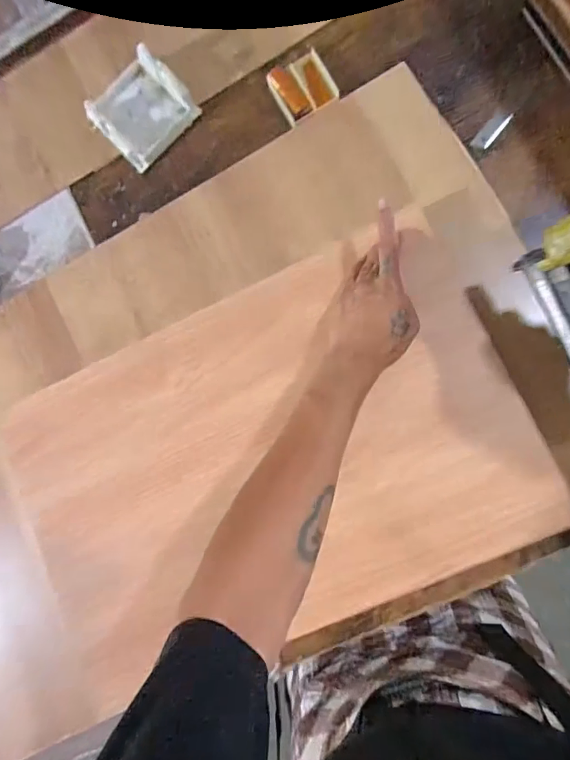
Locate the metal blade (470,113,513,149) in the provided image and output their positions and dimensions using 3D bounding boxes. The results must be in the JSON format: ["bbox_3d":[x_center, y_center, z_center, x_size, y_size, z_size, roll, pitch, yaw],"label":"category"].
[{"bbox_3d":[0.243,-0.293,0.529,0.048,0.004,0.020,-46,77,11],"label":"metal blade"}]

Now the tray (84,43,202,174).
[{"bbox_3d":[-0.188,-0.349,0.572,0.119,0.044,0.105,-45,81,3],"label":"tray"}]

